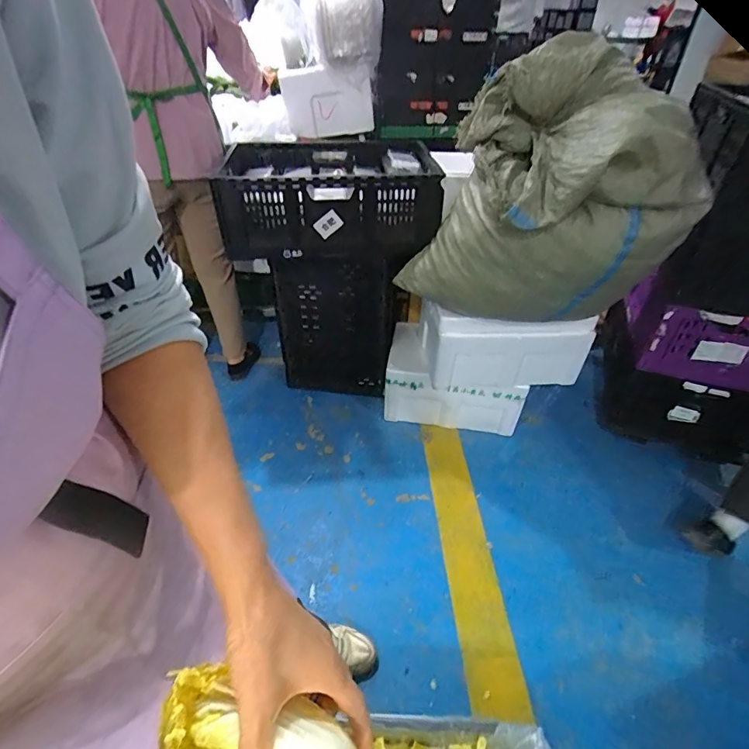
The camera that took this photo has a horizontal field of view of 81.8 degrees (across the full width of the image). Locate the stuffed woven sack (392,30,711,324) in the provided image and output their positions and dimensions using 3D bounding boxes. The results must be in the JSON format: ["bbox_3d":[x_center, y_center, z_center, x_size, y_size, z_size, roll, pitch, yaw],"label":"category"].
[{"bbox_3d":[0.389,-0.382,0.988,0.364,0.531,0.531,-29,48,-30],"label":"stuffed woven sack"}]

